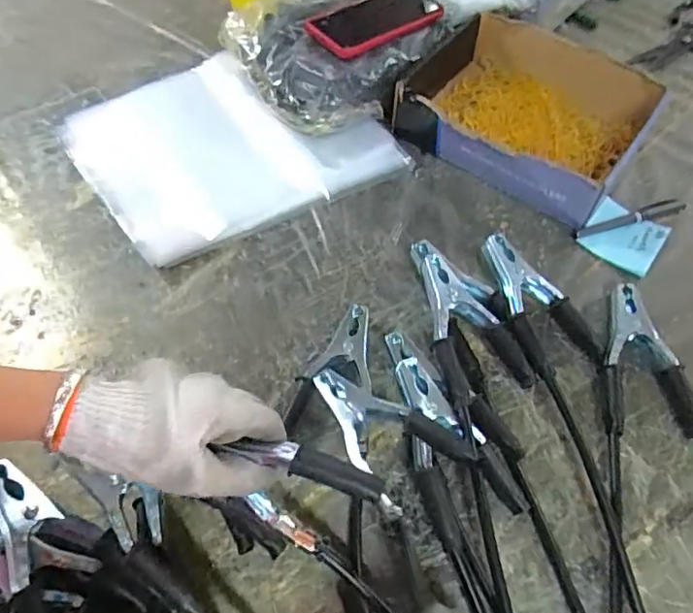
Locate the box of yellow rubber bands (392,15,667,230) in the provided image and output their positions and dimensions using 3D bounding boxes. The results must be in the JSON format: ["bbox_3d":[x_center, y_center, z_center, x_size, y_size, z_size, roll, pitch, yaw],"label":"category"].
[{"bbox_3d":[0.210,-0.228,0.635,0.245,0.064,0.215,35,67,19],"label":"box of yellow rubber bands"}]

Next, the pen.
[{"bbox_3d":[0.303,-0.095,0.585,0.132,0.011,0.017,-17,61,-8],"label":"pen"}]

